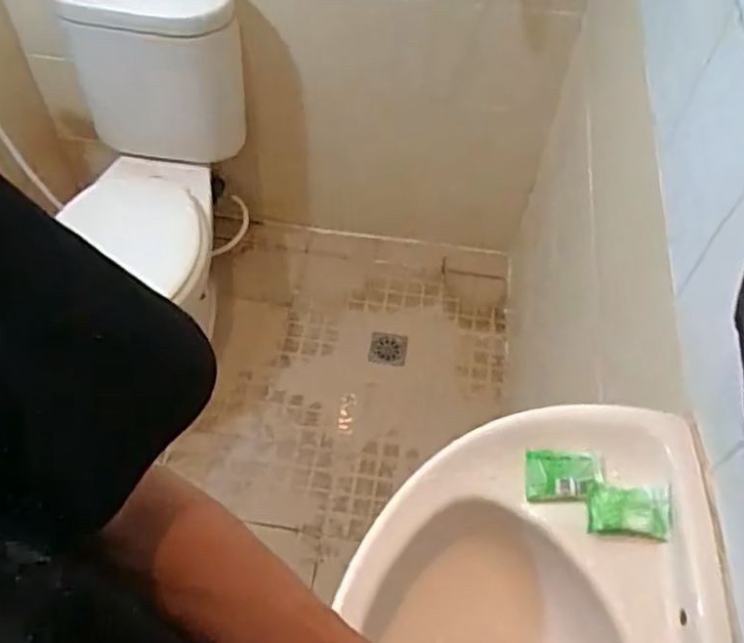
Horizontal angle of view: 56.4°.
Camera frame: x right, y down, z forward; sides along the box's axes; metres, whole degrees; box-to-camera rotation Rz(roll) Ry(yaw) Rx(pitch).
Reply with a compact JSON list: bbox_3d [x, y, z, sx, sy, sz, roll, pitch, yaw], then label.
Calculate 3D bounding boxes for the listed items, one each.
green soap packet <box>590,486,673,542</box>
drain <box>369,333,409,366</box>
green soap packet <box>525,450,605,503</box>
[{"bbox_3d":[0.216,0.158,0.577,0.068,0.012,0.041,6,56,2],"label":"green soap packet"},{"bbox_3d":[0.043,0.071,1.833,0.095,0.009,0.095,8,56,3],"label":"drain"},{"bbox_3d":[0.166,0.135,0.599,0.064,0.006,0.043,0,73,9],"label":"green soap packet"}]

